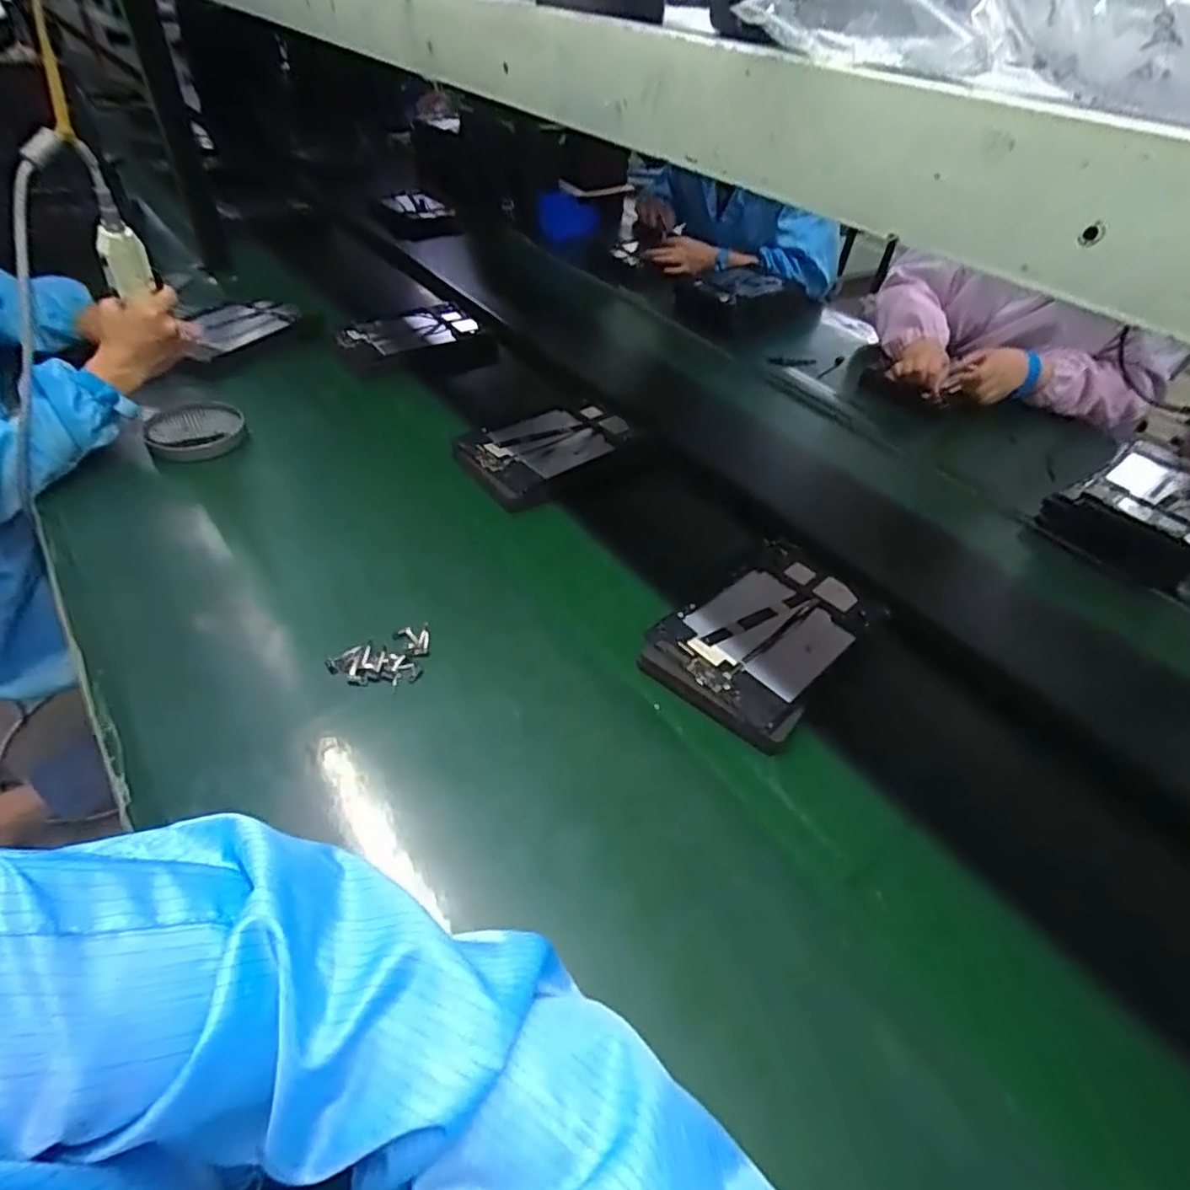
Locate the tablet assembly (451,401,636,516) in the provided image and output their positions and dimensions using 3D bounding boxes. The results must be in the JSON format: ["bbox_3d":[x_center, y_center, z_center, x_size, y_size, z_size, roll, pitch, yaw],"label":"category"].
[{"bbox_3d":[-0.058,-0.207,0.866,0.248,0.026,0.156,-25,53,-30],"label":"tablet assembly"}]

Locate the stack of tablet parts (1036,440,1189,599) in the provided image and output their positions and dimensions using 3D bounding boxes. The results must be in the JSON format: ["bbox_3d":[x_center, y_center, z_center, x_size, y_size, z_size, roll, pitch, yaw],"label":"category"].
[{"bbox_3d":[0.749,-0.114,0.854,0.238,0.073,0.192,-27,53,-30],"label":"stack of tablet parts"}]

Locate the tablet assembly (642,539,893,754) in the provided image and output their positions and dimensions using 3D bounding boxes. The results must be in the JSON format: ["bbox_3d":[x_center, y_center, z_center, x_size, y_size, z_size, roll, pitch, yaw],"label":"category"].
[{"bbox_3d":[0.180,0.040,0.655,0.155,0.035,0.246,35,51,27],"label":"tablet assembly"}]

